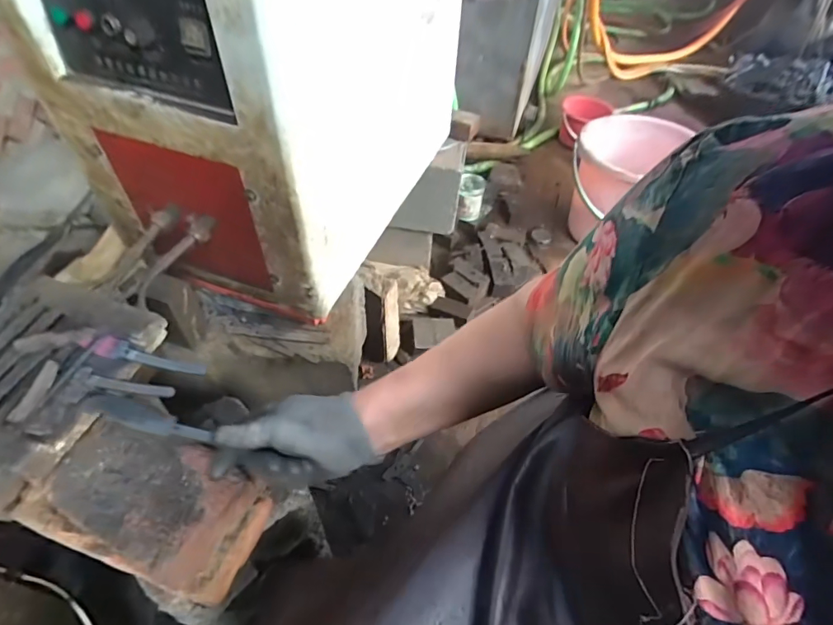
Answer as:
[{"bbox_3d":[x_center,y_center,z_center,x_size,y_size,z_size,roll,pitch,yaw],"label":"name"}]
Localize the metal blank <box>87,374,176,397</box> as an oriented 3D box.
[{"bbox_3d":[-0.275,0.071,0.449,0.085,0.007,0.014,9,50,5],"label":"metal blank"}]

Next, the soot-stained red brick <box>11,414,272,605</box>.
[{"bbox_3d":[-0.257,0.194,0.465,0.188,0.085,0.114,15,50,10],"label":"soot-stained red brick"}]

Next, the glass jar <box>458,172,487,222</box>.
[{"bbox_3d":[0.163,-0.349,1.403,0.080,0.116,0.080,1,49,-1],"label":"glass jar"}]

